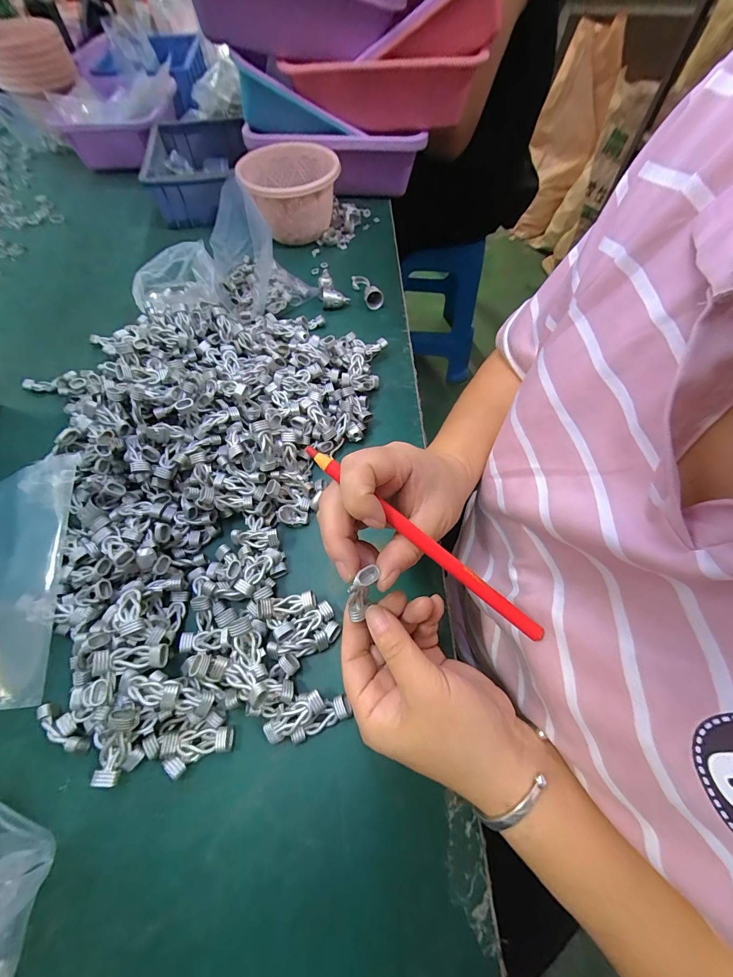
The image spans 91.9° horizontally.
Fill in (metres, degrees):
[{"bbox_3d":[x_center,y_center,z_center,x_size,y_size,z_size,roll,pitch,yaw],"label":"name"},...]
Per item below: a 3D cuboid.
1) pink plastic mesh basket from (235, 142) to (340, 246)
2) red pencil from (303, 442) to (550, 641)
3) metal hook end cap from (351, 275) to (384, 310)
[{"bbox_3d":[-0.104,-0.419,0.517,0.131,0.085,0.133,3,60,2],"label":"pink plastic mesh basket"},{"bbox_3d":[0.033,0.030,0.204,0.168,0.005,0.010,39,66,2],"label":"red pencil"},{"bbox_3d":[0.000,-0.277,0.492,0.025,0.027,0.062,-19,62,-10],"label":"metal hook end cap"}]

